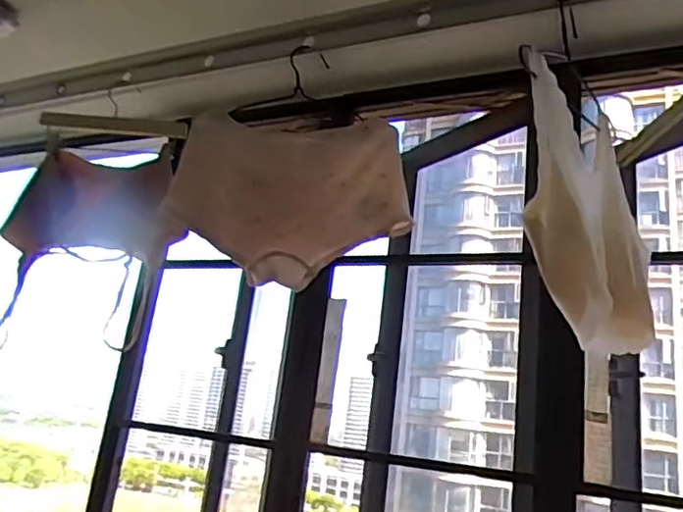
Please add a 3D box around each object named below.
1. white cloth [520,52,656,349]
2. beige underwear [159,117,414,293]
[{"bbox_3d":[0.279,-0.044,0.638,0.054,0.282,0.247,-9,-23,42],"label":"white cloth"},{"bbox_3d":[-0.068,-0.082,0.796,0.300,0.232,0.075,10,-17,-12],"label":"beige underwear"}]

